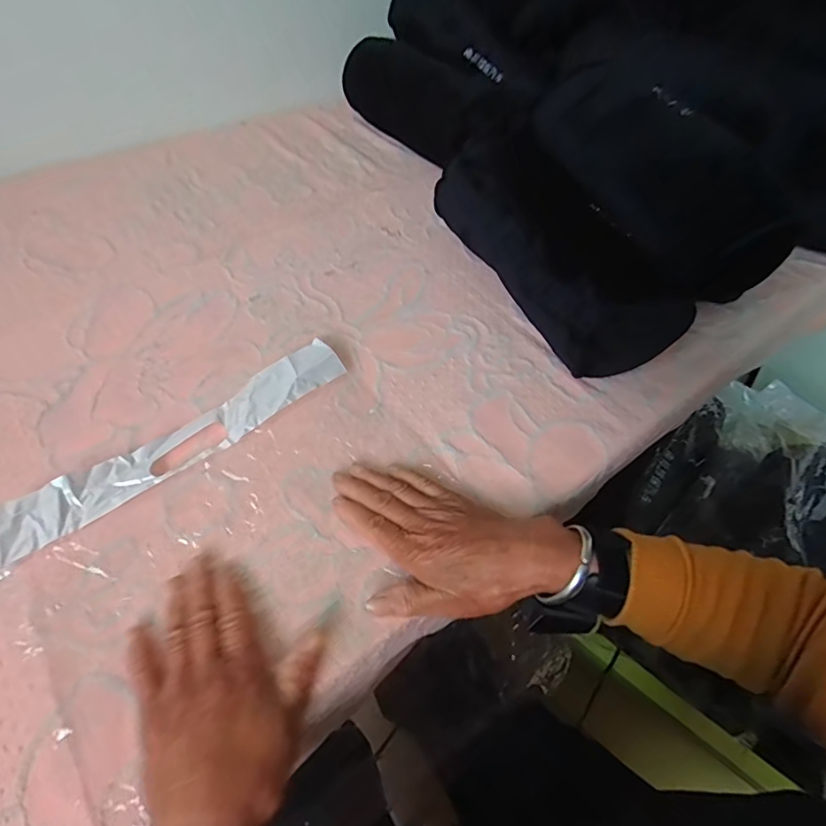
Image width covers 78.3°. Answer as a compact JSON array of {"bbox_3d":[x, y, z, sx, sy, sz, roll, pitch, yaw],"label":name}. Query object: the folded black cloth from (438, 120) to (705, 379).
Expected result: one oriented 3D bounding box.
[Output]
[{"bbox_3d":[0.151,-0.167,0.546,0.129,0.106,0.316,-19,55,-17],"label":"folded black cloth"}]

